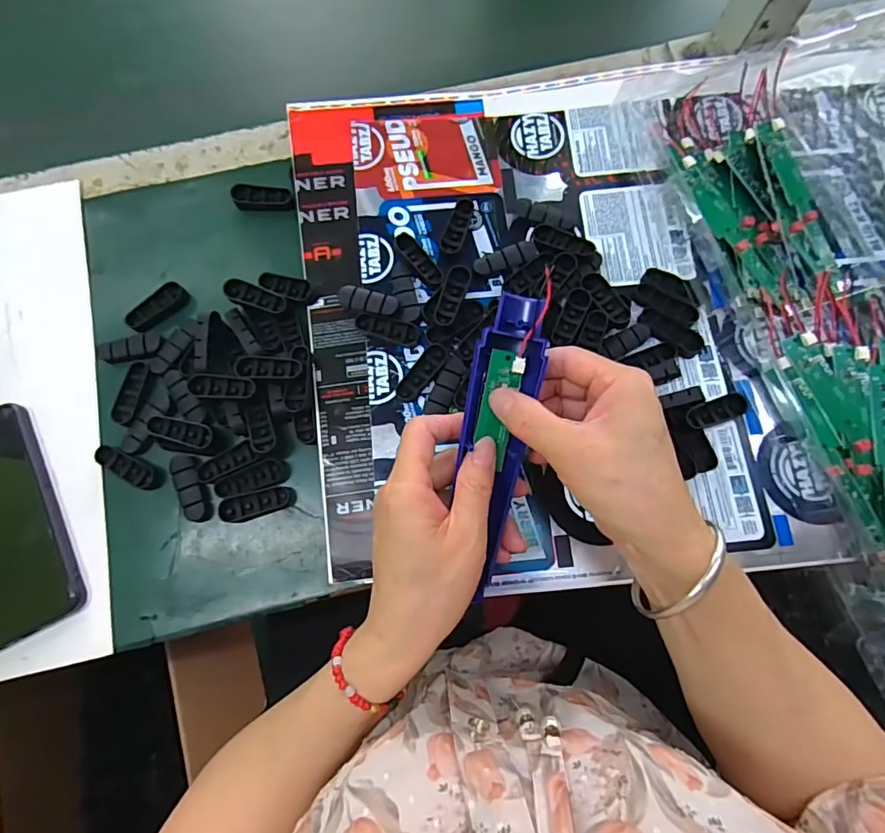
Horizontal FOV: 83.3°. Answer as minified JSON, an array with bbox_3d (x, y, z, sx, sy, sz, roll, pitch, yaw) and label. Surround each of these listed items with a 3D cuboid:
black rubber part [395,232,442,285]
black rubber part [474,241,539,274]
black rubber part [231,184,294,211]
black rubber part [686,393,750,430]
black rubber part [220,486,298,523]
[{"bbox_3d":[-0.019,-0.121,0.377,0.016,0.010,0.052,-36,79,-6],"label":"black rubber part"},{"bbox_3d":[0.048,-0.119,0.374,0.049,0.004,0.017,-20,78,-3],"label":"black rubber part"},{"bbox_3d":[-0.142,-0.175,0.399,0.050,0.011,0.017,6,78,3],"label":"black rubber part"},{"bbox_3d":[0.188,-0.004,0.341,0.048,0.006,0.016,-17,78,-15],"label":"black rubber part"},{"bbox_3d":[-0.129,0.061,0.347,0.050,0.008,0.017,-14,78,-2],"label":"black rubber part"}]

